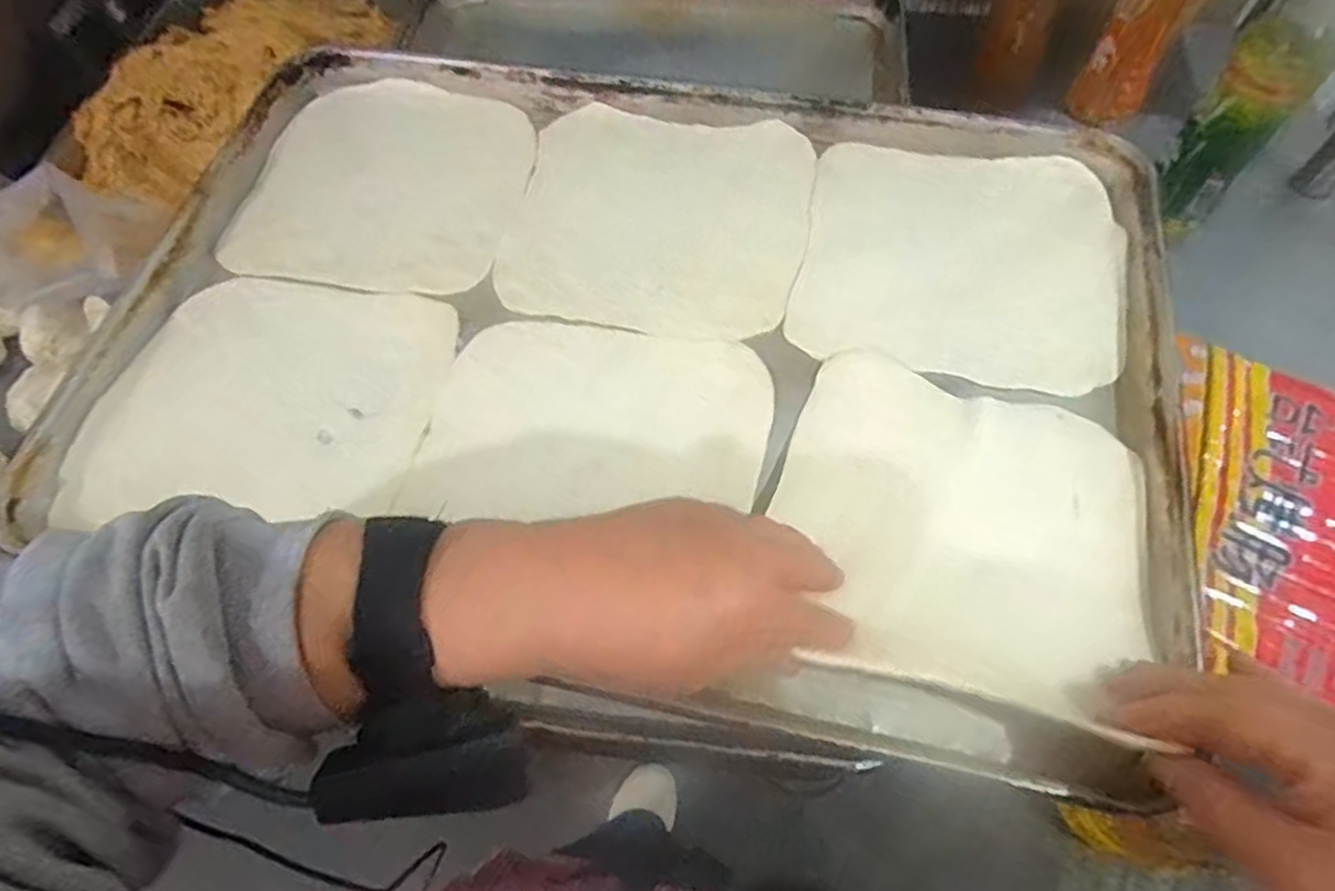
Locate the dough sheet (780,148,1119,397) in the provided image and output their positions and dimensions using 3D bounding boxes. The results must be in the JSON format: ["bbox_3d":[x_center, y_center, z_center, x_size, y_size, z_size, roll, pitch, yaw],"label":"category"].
[{"bbox_3d":[0.179,-0.116,0.446,0.185,0.010,0.167,10,64,7],"label":"dough sheet"}]

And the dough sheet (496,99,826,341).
[{"bbox_3d":[-0.006,-0.151,0.478,0.190,0.011,0.180,10,64,7],"label":"dough sheet"}]

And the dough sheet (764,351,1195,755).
[{"bbox_3d":[0.153,0.027,0.362,0.178,0.039,0.167,12,64,8],"label":"dough sheet"}]

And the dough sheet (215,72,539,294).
[{"bbox_3d":[-0.194,-0.182,0.504,0.183,0.011,0.185,10,64,7],"label":"dough sheet"}]

